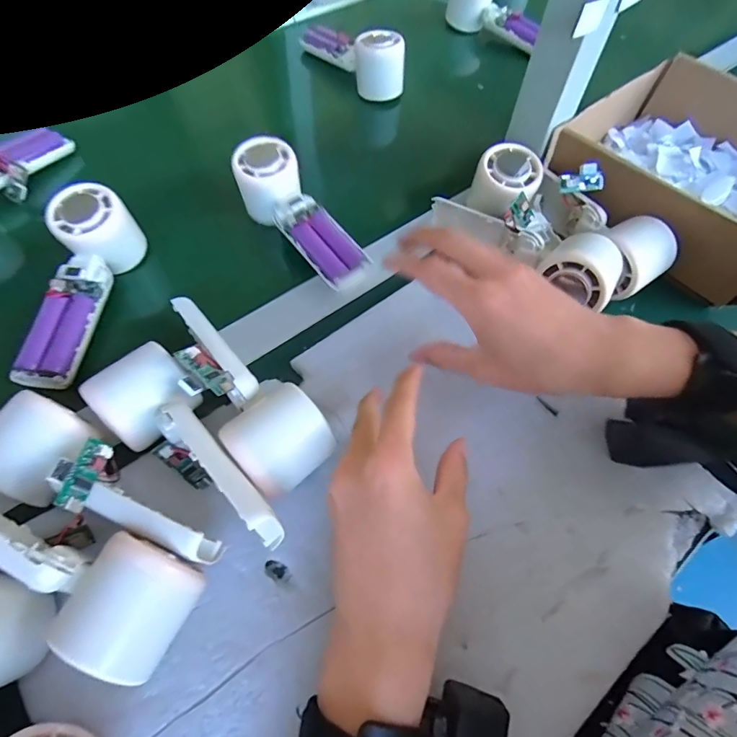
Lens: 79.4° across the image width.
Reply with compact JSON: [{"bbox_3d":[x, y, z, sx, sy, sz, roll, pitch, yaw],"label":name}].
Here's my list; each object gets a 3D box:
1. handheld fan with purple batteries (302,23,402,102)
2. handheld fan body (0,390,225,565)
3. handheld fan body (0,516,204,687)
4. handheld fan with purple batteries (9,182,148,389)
[{"bbox_3d":[-0.020,-0.390,0.541,0.047,0.055,0.149,-35,68,-20],"label":"handheld fan with purple batteries"},{"bbox_3d":[-0.151,0.065,0.263,0.155,0.059,0.058,20,61,8],"label":"handheld fan body"},{"bbox_3d":[-0.173,0.104,0.237,0.159,0.063,0.057,20,61,8],"label":"handheld fan body"},{"bbox_3d":[-0.235,-0.068,0.349,0.050,0.052,0.157,9,61,2],"label":"handheld fan with purple batteries"}]

